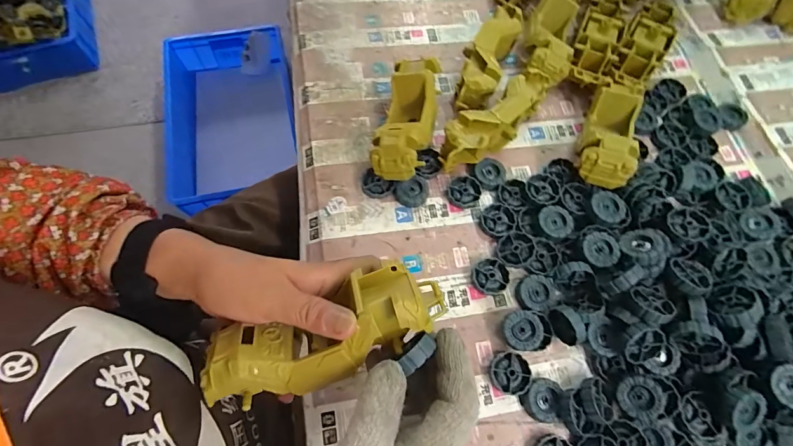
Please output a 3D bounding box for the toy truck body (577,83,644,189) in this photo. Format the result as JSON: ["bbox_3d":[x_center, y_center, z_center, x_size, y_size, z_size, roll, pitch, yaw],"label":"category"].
[{"bbox_3d":[0.252,-0.114,0.429,0.059,0.045,0.159,26,69,8],"label":"toy truck body"}]

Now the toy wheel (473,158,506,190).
[{"bbox_3d":[0.112,-0.058,0.443,0.036,0.015,0.037,1,67,-2],"label":"toy wheel"}]

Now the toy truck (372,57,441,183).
[{"bbox_3d":[0.014,-0.120,0.441,0.060,0.065,0.153,14,68,3],"label":"toy truck"}]

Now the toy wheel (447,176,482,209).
[{"bbox_3d":[0.080,-0.035,0.435,0.035,0.015,0.038,1,67,-2],"label":"toy wheel"}]

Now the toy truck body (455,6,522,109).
[{"bbox_3d":[0.116,-0.212,0.489,0.055,0.058,0.170,23,68,7],"label":"toy truck body"}]

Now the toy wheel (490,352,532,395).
[{"bbox_3d":[0.111,0.147,0.362,0.038,0.011,0.037,1,67,-2],"label":"toy wheel"}]

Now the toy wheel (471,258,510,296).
[{"bbox_3d":[0.100,0.057,0.394,0.036,0.011,0.036,1,67,-2],"label":"toy wheel"}]

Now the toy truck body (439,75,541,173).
[{"bbox_3d":[0.110,-0.113,0.445,0.153,0.058,0.053,-34,73,-15],"label":"toy truck body"}]

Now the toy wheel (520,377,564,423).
[{"bbox_3d":[0.141,0.170,0.354,0.037,0.012,0.035,1,67,-2],"label":"toy wheel"}]

